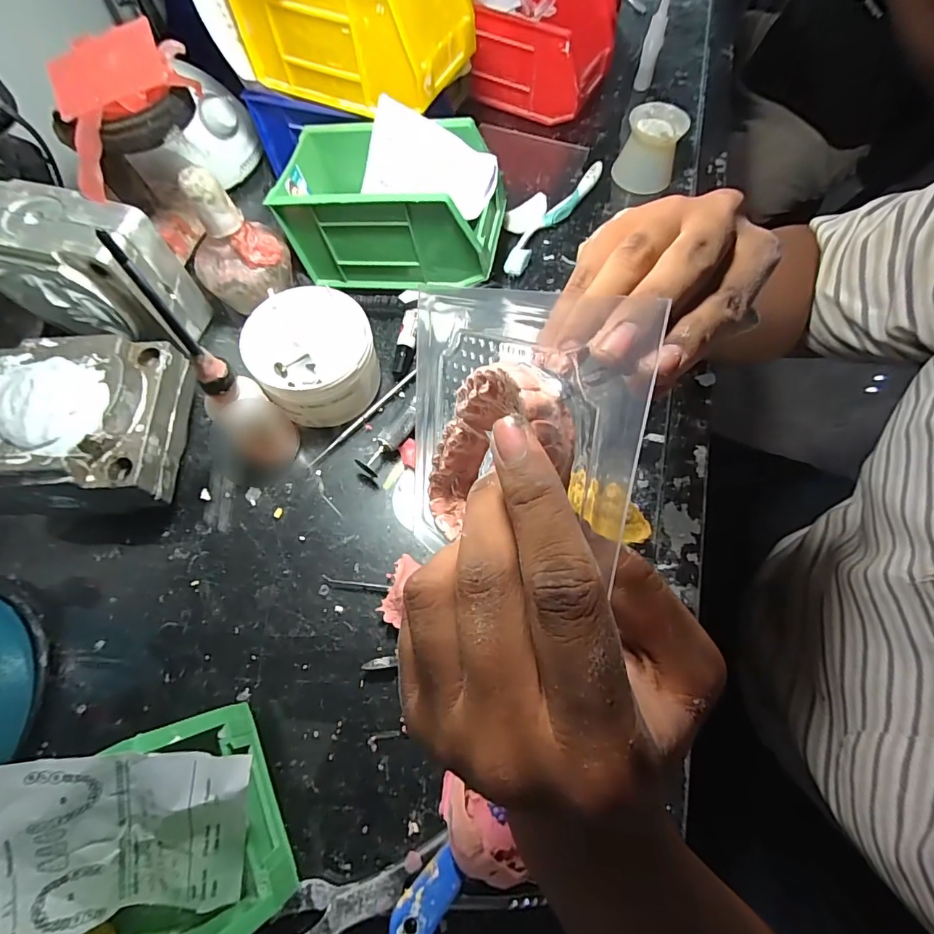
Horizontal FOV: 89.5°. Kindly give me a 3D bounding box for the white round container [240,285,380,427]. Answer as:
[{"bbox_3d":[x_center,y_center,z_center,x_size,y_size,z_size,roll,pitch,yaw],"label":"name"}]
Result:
[{"bbox_3d":[-0.118,-0.084,0.371,0.092,0.062,0.096,0,67,0],"label":"white round container"}]

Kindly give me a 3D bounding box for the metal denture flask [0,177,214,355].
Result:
[{"bbox_3d":[-0.299,-0.147,0.365,0.138,0.099,0.079,15,68,7],"label":"metal denture flask"}]

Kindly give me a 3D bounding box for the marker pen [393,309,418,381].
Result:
[{"bbox_3d":[-0.052,-0.103,0.403,0.016,0.017,0.066,8,67,4],"label":"marker pen"}]

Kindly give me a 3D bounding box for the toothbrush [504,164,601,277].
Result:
[{"bbox_3d":[0.086,-0.249,0.469,0.024,0.017,0.176,32,71,13],"label":"toothbrush"}]

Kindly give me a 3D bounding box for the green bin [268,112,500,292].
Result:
[{"bbox_3d":[-0.061,-0.219,0.409,0.176,0.100,0.098,11,67,5],"label":"green bin"}]

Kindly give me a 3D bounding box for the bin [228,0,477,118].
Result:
[{"bbox_3d":[-0.092,-0.364,0.383,0.169,0.085,0.107,23,69,10],"label":"bin"}]

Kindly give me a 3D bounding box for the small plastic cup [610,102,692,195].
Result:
[{"bbox_3d":[0.185,-0.321,0.477,0.057,0.057,0.053,0,67,0],"label":"small plastic cup"}]

